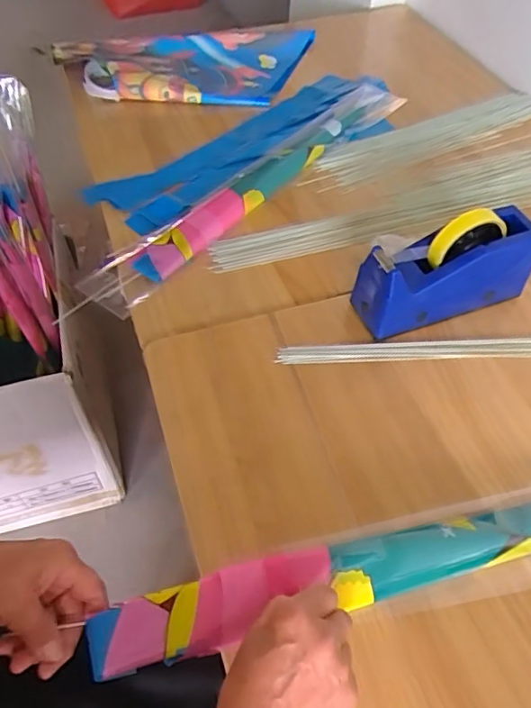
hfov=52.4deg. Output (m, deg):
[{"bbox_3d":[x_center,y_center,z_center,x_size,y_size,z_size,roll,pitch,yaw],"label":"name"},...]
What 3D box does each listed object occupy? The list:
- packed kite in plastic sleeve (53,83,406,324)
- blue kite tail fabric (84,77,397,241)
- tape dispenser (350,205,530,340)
[{"bbox_3d":[-0.009,-0.257,0.792,0.083,0.027,0.668,34,59,23],"label":"packed kite in plastic sleeve"},{"bbox_3d":[0.005,-0.339,0.859,0.553,0.015,0.179,-35,61,-25],"label":"blue kite tail fabric"},{"bbox_3d":[0.207,-0.094,0.606,0.200,0.124,0.063,-14,54,-12],"label":"tape dispenser"}]

